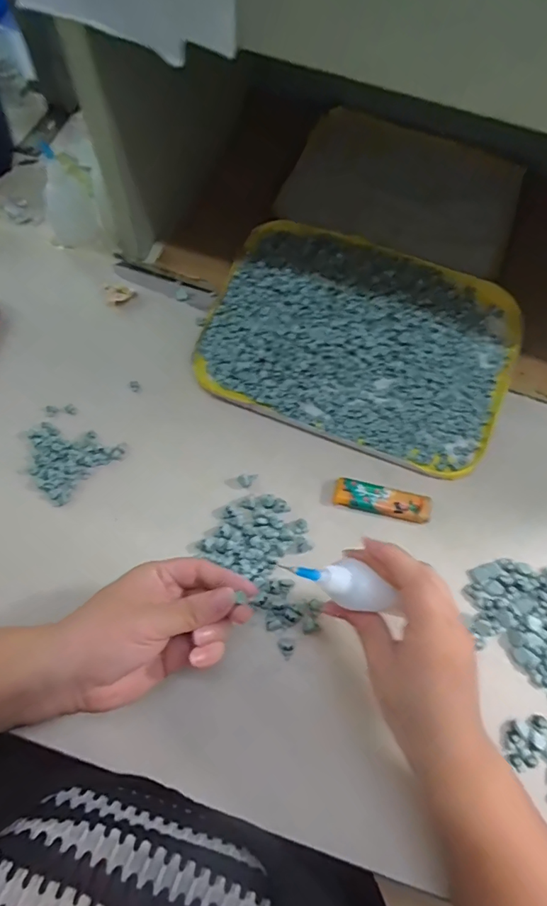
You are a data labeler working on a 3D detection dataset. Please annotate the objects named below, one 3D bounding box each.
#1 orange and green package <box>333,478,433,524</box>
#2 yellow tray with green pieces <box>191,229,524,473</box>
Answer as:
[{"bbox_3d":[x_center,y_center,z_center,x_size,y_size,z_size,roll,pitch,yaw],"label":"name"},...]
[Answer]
[{"bbox_3d":[0.091,0.040,0.393,0.081,0.012,0.023,11,68,0],"label":"orange and green package"},{"bbox_3d":[0.080,-0.107,0.444,0.272,0.036,0.199,21,69,4],"label":"yellow tray with green pieces"}]

